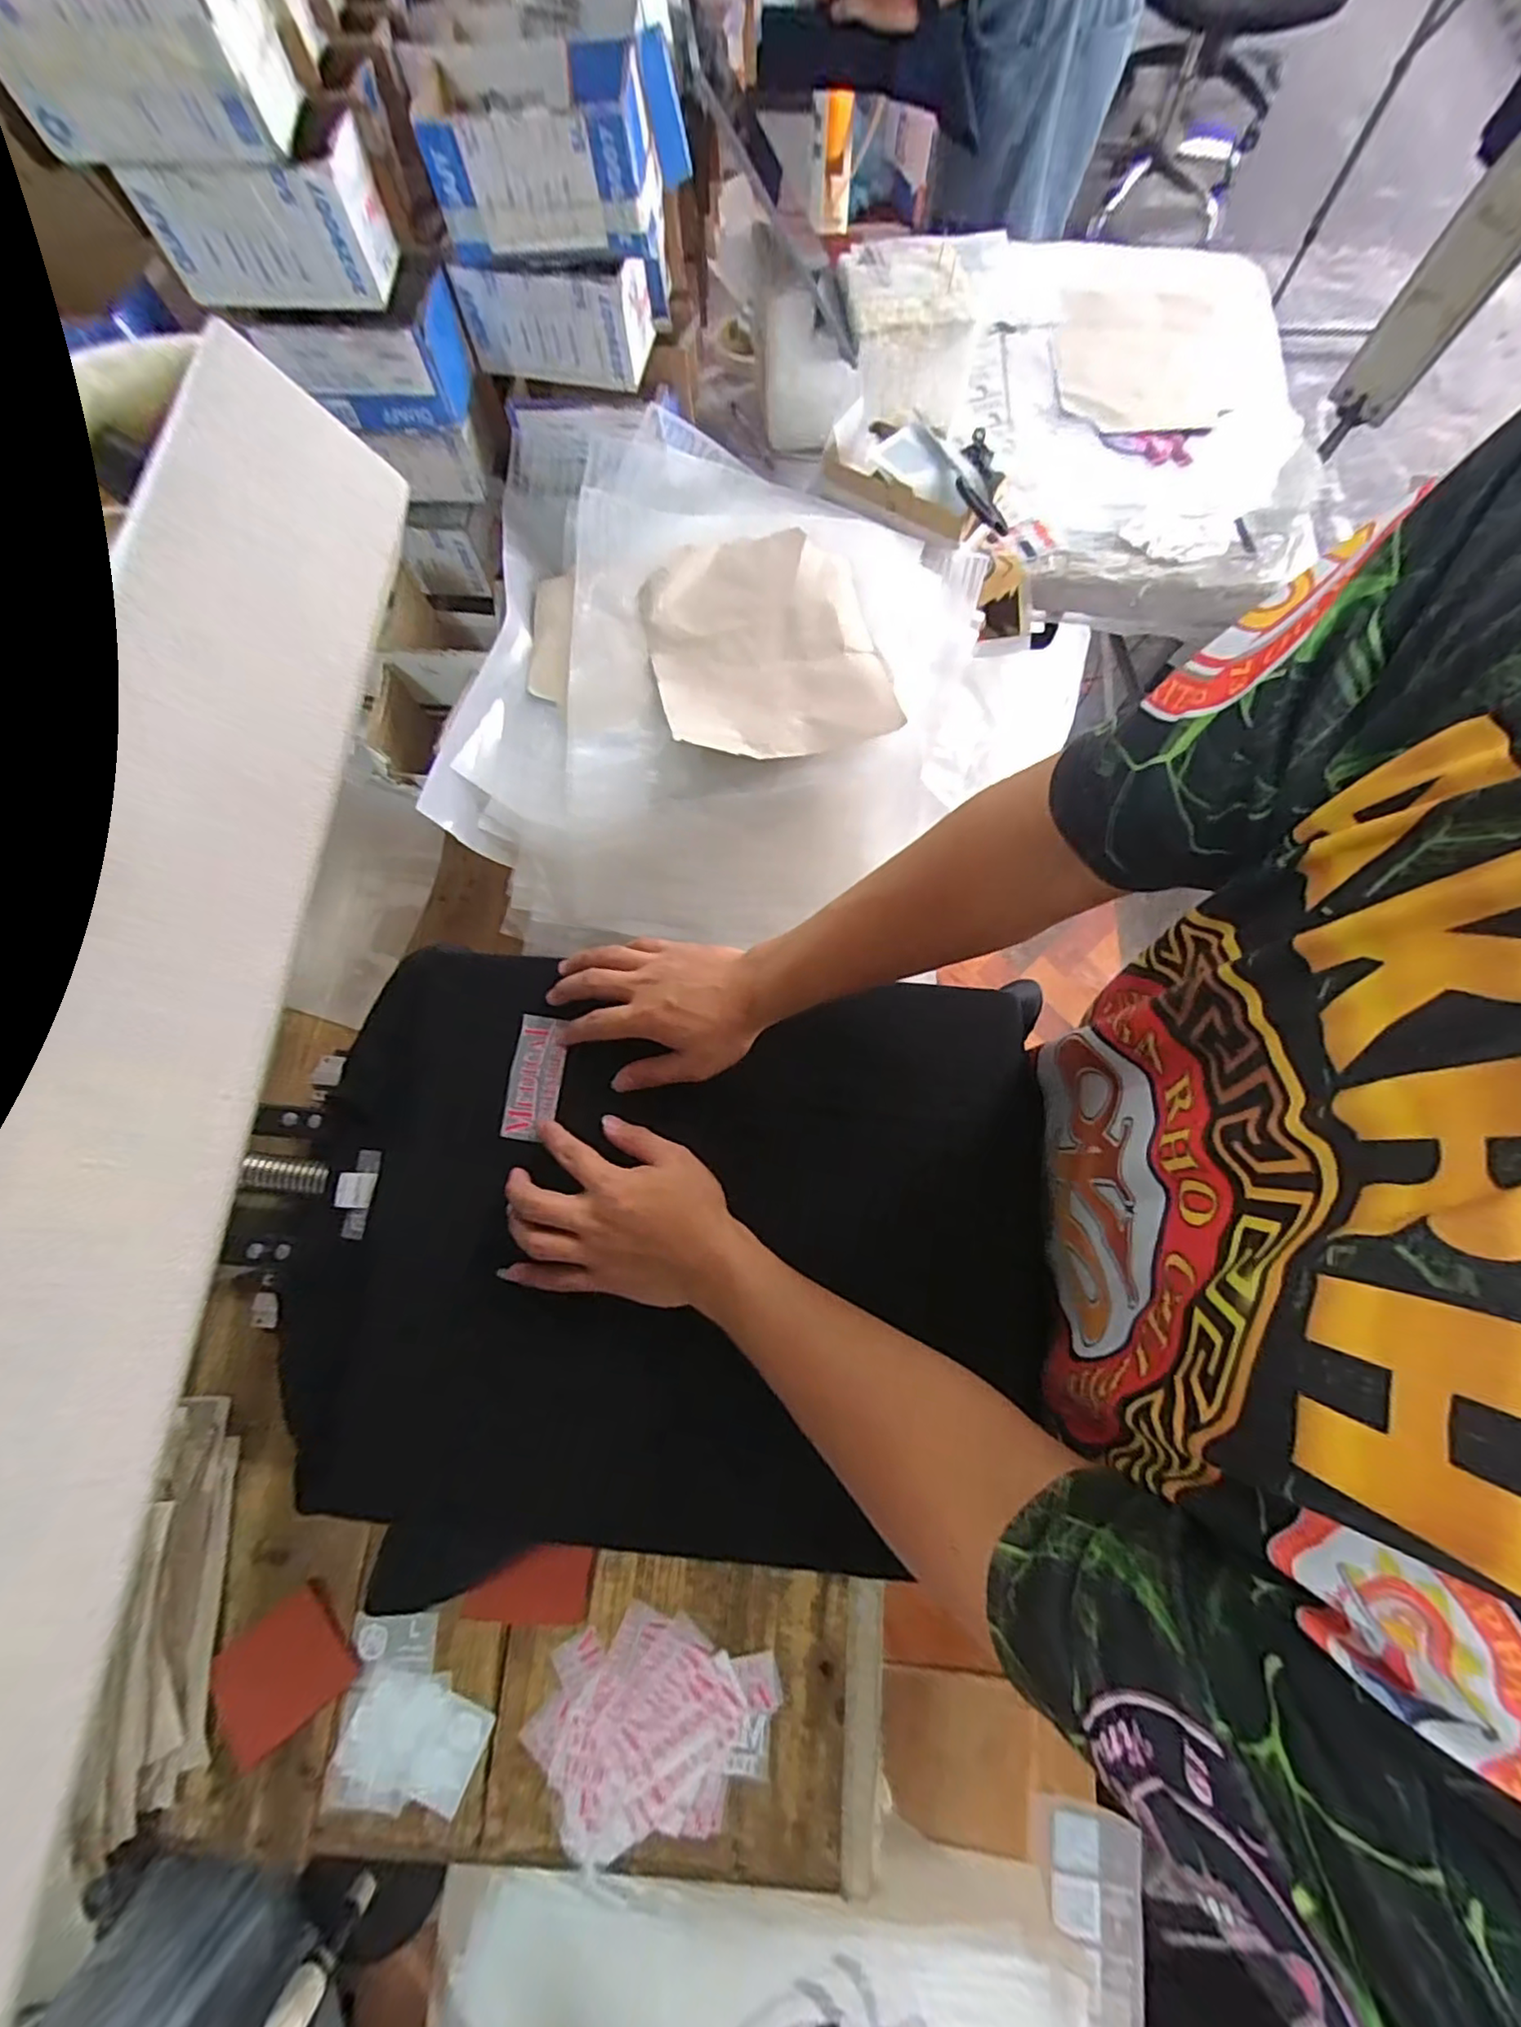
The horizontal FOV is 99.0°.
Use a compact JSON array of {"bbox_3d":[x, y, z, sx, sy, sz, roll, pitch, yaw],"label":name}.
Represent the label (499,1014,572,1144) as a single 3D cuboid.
[{"bbox_3d":[-0.169,0.048,0.487,0.040,0.006,0.092,7,77,3],"label":"label"}]

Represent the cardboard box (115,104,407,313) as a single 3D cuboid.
[{"bbox_3d":[-0.360,-0.585,0.475,0.145,0.075,0.075,5,74,3],"label":"cardboard box"}]

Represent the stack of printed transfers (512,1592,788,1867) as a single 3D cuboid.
[{"bbox_3d":[-0.076,0.530,0.486,0.173,0.015,0.145,-26,75,-6],"label":"stack of printed transfers"}]

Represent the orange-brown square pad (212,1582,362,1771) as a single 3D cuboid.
[{"bbox_3d":[-0.366,0.500,0.489,0.096,0.009,0.076,-37,76,-9],"label":"orange-brown square pad"}]

